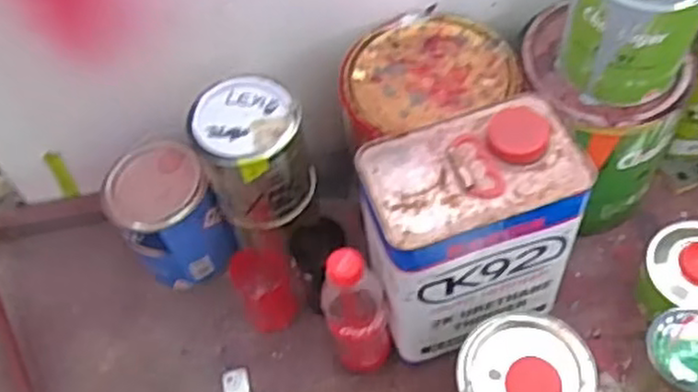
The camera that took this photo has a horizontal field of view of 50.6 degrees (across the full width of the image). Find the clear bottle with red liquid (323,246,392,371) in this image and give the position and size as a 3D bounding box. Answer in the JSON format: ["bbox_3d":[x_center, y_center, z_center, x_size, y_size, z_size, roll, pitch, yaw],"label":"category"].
[{"bbox_3d":[0.011,0.118,0.687,0.058,0.193,0.052,-13,56,-1],"label":"clear bottle with red liquid"}]

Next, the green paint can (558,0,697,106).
[{"bbox_3d":[0.246,-0.154,0.641,0.090,0.146,0.095,-3,57,5],"label":"green paint can"}]

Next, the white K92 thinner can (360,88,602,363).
[{"bbox_3d":[0.109,0.034,0.667,0.170,0.220,0.117,-16,56,-3],"label":"white K92 thinner can"}]

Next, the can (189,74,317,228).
[{"bbox_3d":[-0.091,-0.038,0.715,0.091,0.124,0.093,-3,57,5],"label":"can"}]

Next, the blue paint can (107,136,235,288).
[{"bbox_3d":[-0.192,0.026,0.793,0.097,0.142,0.099,-3,57,5],"label":"blue paint can"}]

